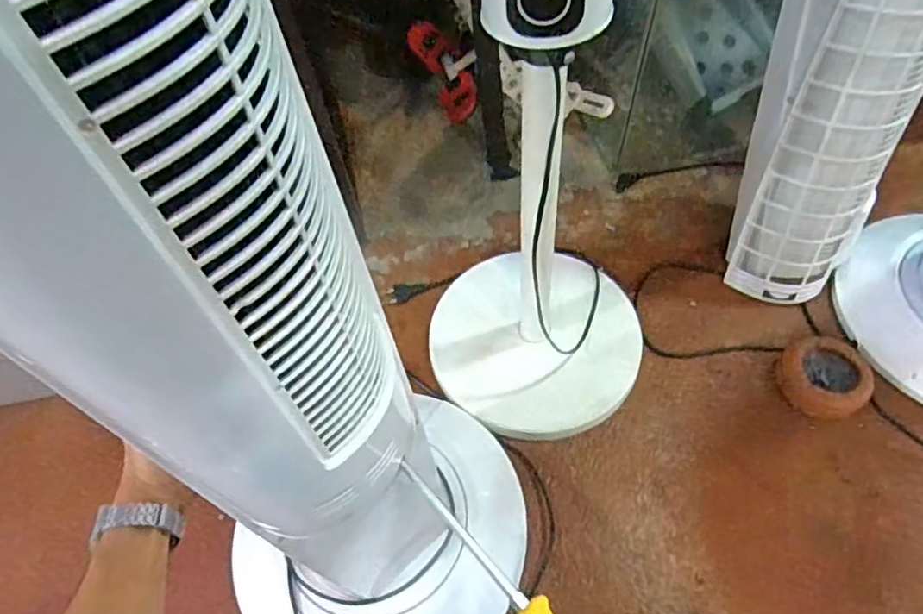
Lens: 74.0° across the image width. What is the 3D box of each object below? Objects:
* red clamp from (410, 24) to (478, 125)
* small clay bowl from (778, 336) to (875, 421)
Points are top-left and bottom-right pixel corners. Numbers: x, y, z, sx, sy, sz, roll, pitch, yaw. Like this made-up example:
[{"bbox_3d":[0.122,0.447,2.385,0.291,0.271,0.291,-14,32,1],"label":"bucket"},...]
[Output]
[{"bbox_3d":[-0.025,-0.392,1.000,0.056,0.075,0.196,-22,59,-9],"label":"red clamp"},{"bbox_3d":[0.469,0.093,0.795,0.104,0.038,0.105,-1,57,2],"label":"small clay bowl"}]

